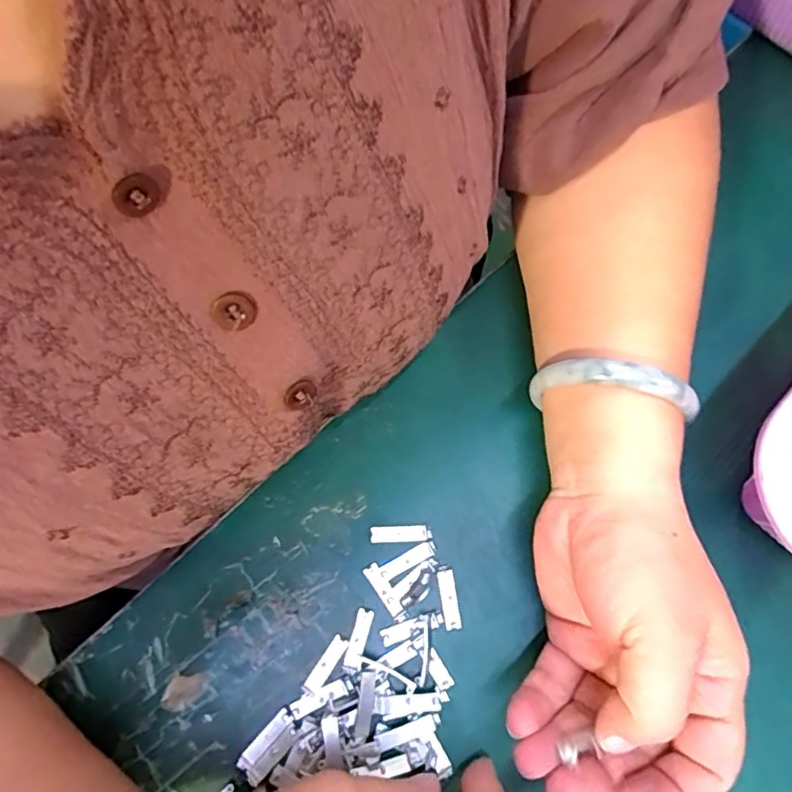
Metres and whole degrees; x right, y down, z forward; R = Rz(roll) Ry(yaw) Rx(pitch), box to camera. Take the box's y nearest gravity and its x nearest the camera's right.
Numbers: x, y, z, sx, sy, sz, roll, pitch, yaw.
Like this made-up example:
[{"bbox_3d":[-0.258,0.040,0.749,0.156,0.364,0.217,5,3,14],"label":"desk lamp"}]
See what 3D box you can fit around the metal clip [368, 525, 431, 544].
[{"bbox_3d":[0.002,0.066,0.272,0.029,0.004,0.008,-1,74,1],"label":"metal clip"}]

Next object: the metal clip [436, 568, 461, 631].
[{"bbox_3d":[0.025,0.094,0.263,0.007,0.004,0.027,-9,74,-1],"label":"metal clip"}]

